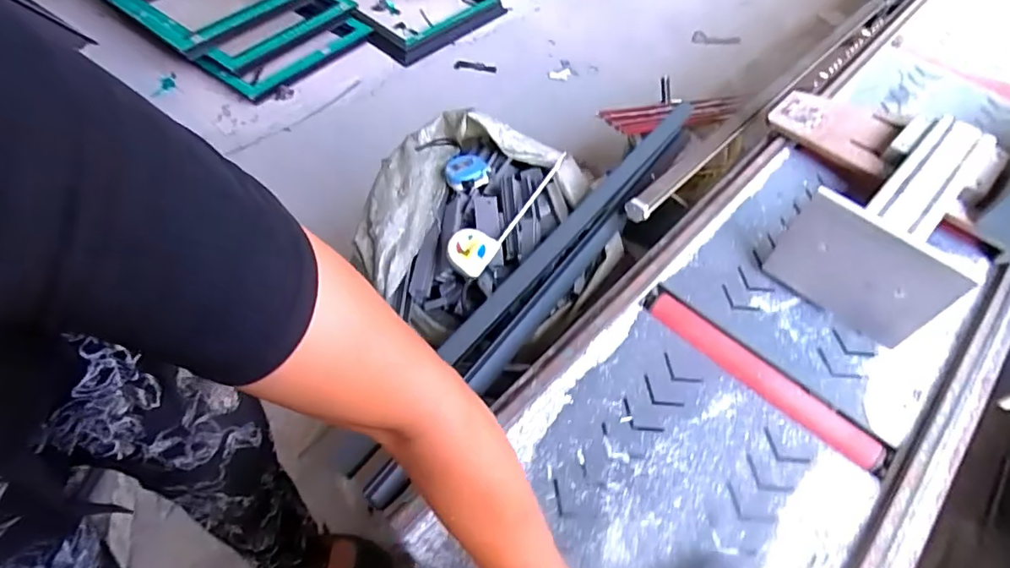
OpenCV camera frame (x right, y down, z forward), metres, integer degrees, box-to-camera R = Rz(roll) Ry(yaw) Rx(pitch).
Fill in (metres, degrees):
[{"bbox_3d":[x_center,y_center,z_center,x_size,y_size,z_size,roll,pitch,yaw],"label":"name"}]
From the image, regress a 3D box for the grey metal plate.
[{"bbox_3d":[0.419,-0.015,0.648,0.177,0.165,0.015,39,64,23],"label":"grey metal plate"}]

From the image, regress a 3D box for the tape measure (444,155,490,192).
[{"bbox_3d":[-0.064,-0.184,0.911,0.065,0.030,0.065,1,55,-2],"label":"tape measure"}]

